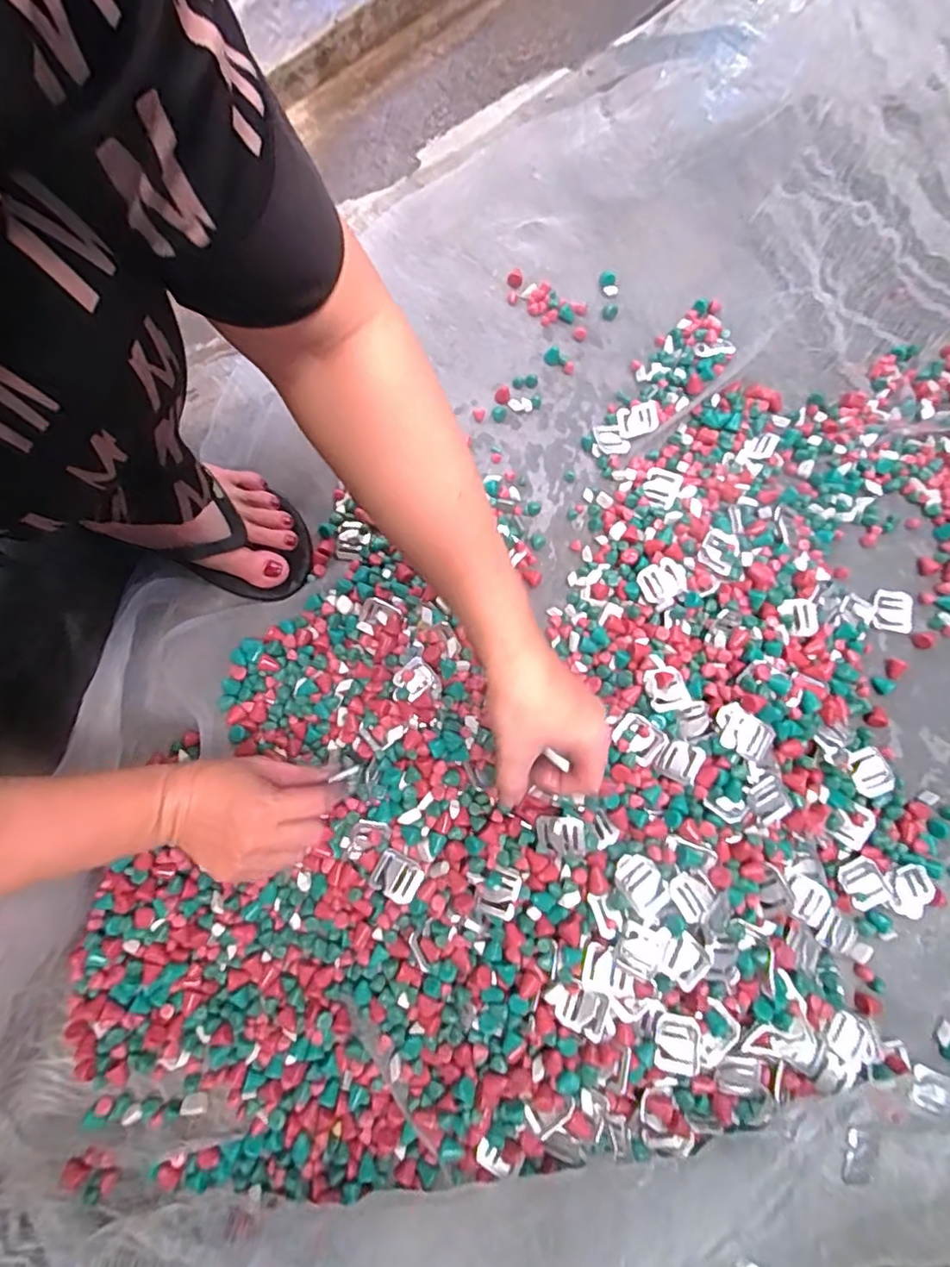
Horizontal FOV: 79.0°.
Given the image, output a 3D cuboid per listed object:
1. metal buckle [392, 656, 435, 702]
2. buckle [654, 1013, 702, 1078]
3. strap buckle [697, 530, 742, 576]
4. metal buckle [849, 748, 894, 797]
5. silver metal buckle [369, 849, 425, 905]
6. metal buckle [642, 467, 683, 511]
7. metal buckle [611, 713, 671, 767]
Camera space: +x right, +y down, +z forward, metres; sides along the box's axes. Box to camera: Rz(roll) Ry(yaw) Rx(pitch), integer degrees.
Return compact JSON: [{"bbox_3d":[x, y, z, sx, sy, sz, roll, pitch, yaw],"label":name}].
[{"bbox_3d":[-0.051,0.038,0.456,0.037,0.006,0.026,-40,89,-25],"label":"metal buckle"},{"bbox_3d":[0.140,0.284,0.399,0.030,0.008,0.034,13,80,4],"label":"buckle"},{"bbox_3d":[0.206,-0.069,0.486,0.030,0.006,0.035,31,80,5],"label":"strap buckle"},{"bbox_3d":[0.312,0.109,0.454,0.033,0.004,0.035,-18,70,-7],"label":"metal buckle"},{"bbox_3d":[-0.057,0.179,0.426,0.036,0.005,0.030,16,52,15],"label":"silver metal buckle"},{"bbox_3d":[0.163,-0.127,0.505,0.030,0.008,0.037,21,79,3],"label":"metal buckle"},{"bbox_3d":[0.126,0.081,0.441,0.039,0.007,0.030,39,83,8],"label":"metal buckle"}]

